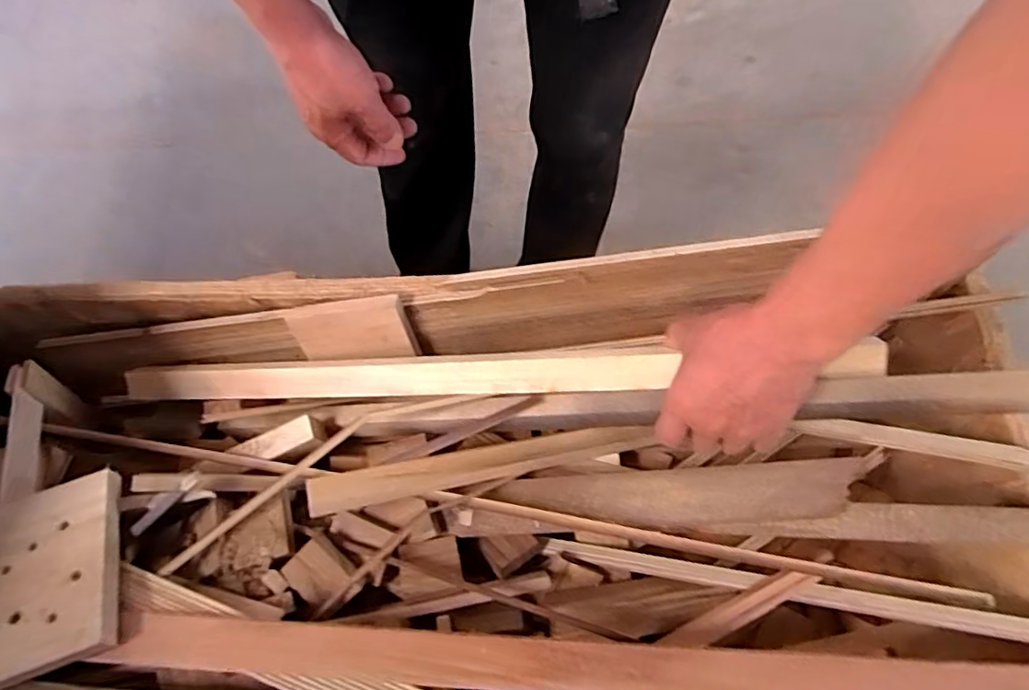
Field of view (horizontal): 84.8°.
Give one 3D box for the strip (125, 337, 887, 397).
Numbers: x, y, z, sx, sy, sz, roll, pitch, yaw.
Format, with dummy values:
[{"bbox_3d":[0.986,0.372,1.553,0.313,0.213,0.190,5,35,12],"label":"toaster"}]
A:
[{"bbox_3d":[-0.057,0.025,0.507,0.685,0.025,0.033,-2,67,13],"label":"strip"}]

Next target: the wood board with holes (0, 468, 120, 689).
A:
[{"bbox_3d":[-0.365,0.177,0.423,0.119,0.014,0.135,-18,58,-13],"label":"wood board with holes"}]

